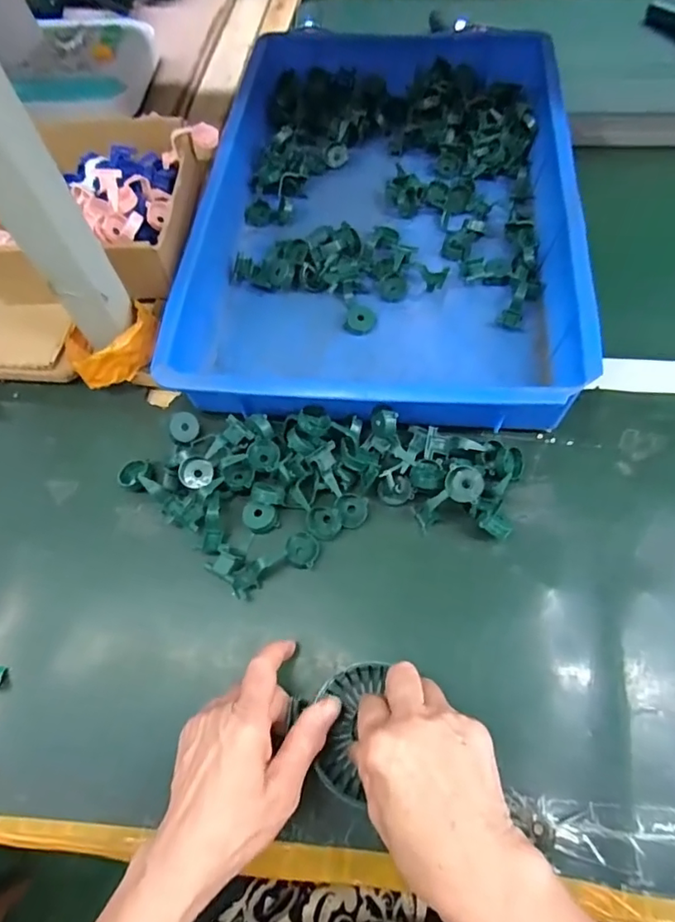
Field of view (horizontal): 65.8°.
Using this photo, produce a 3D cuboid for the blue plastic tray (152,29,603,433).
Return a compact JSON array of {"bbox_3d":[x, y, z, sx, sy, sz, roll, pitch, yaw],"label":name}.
[{"bbox_3d":[0.053,-0.287,0.567,0.366,0.073,0.542,5,64,6],"label":"blue plastic tray"}]

